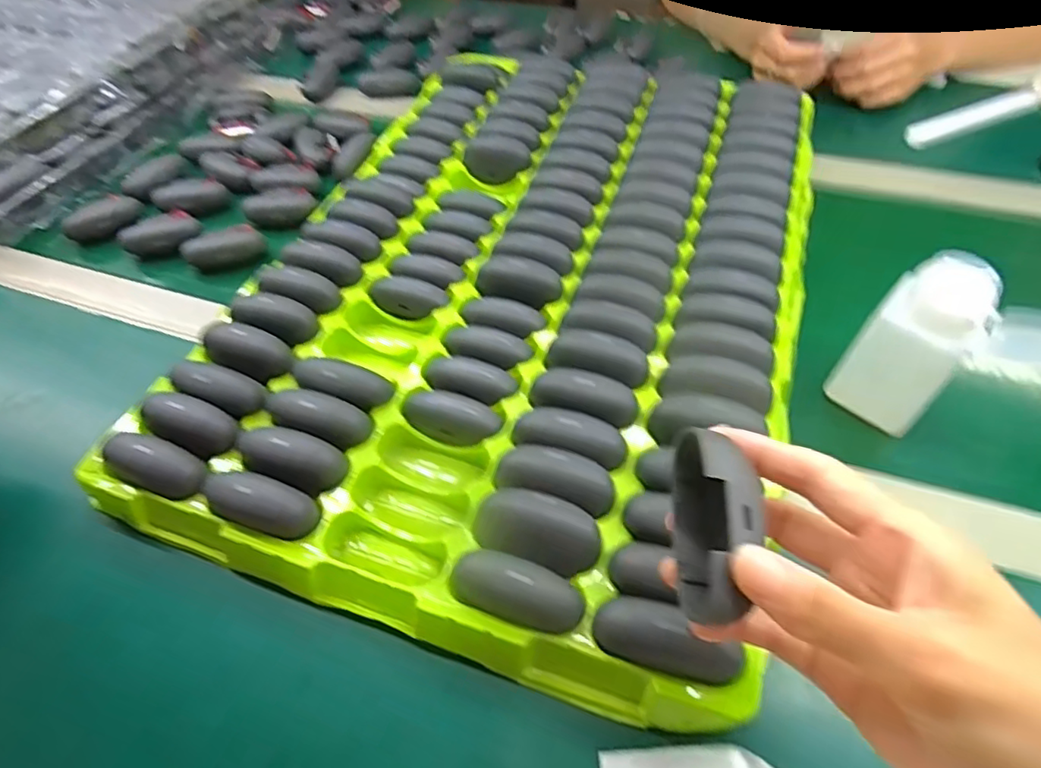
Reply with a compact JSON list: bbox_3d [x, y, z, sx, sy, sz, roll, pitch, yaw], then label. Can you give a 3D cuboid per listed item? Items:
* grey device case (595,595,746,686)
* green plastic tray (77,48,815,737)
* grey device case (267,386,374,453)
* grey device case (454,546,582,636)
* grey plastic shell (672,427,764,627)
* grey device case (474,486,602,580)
[{"bbox_3d":[0.069,0.117,0.272,0.066,0.022,0.024,14,54,14],"label":"grey device case"},{"bbox_3d":[0.011,-0.101,0.463,0.396,0.045,0.571,14,54,14],"label":"green plastic tray"},{"bbox_3d":[-0.122,0.016,0.358,0.064,0.024,0.032,17,54,16],"label":"grey device case"},{"bbox_3d":[-0.003,0.099,0.288,0.066,0.024,0.026,13,53,13],"label":"grey device case"},{"bbox_3d":[0.070,0.050,0.213,0.031,0.025,0.065,4,78,6],"label":"grey plastic shell"},{"bbox_3d":[0.008,0.075,0.309,0.066,0.023,0.032,16,54,15],"label":"grey device case"}]

